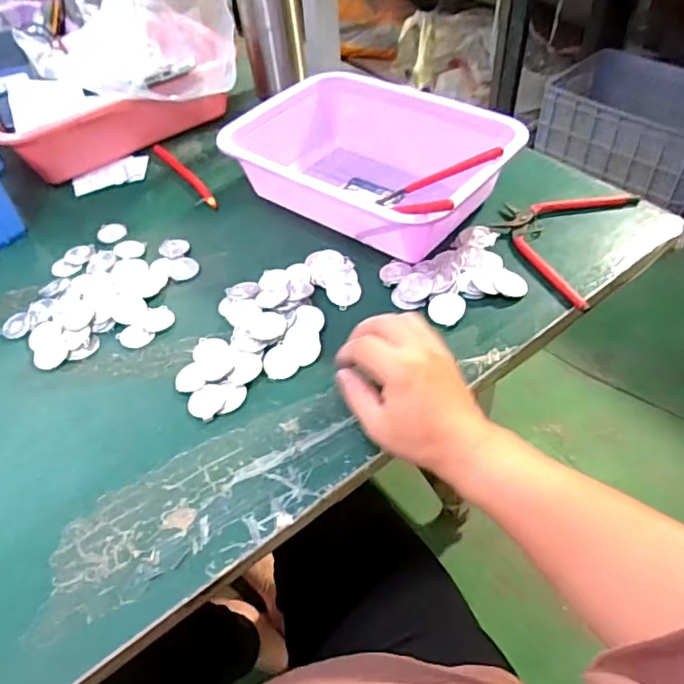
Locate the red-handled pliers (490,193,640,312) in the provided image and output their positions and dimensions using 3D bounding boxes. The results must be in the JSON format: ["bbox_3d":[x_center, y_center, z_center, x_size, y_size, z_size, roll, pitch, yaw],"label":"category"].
[{"bbox_3d":[0.202,-0.106,0.540,0.111,0.010,0.171,22,54,24],"label":"red-handled pliers"}]

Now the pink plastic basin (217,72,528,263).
[{"bbox_3d":[0.026,-0.183,0.579,0.259,0.076,0.177,31,58,30],"label":"pink plastic basin"}]

